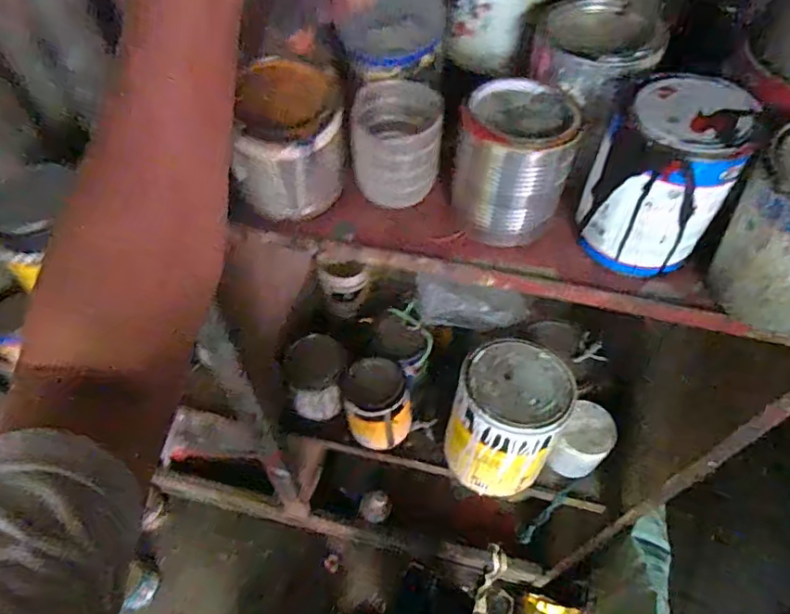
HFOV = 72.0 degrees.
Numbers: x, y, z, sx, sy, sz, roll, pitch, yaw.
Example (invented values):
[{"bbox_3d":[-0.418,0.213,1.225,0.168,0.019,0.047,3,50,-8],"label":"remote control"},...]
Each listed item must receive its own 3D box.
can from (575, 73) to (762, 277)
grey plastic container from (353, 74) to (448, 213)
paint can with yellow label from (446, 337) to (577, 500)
[{"bbox_3d":[0.222,-0.106,0.453,0.101,0.130,0.098,0,55,-1],"label":"can"},{"bbox_3d":[0.002,-0.152,0.511,0.079,0.089,0.076,-2,55,-2],"label":"grey plastic container"},{"bbox_3d":[0.173,0.174,0.852,0.162,0.186,0.186,19,57,12],"label":"paint can with yellow label"}]

